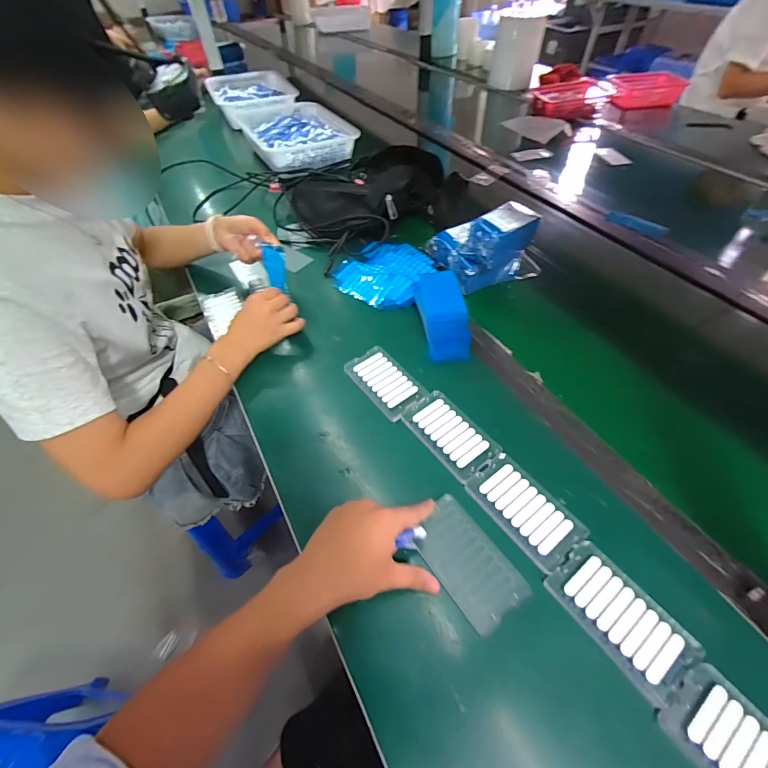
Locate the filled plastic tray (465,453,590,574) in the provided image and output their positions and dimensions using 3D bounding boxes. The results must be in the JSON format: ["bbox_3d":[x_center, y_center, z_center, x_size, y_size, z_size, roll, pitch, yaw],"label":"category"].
[{"bbox_3d":[0.156,0.139,0.413,0.072,0.005,0.119,-32,57,-22],"label":"filled plastic tray"}]

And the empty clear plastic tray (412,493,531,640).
[{"bbox_3d":[0.085,0.183,0.385,0.068,0.010,0.119,-30,57,-20],"label":"empty clear plastic tray"}]

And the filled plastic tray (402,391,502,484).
[{"bbox_3d":[0.085,0.063,0.477,0.071,0.006,0.121,-31,57,-21],"label":"filled plastic tray"}]

